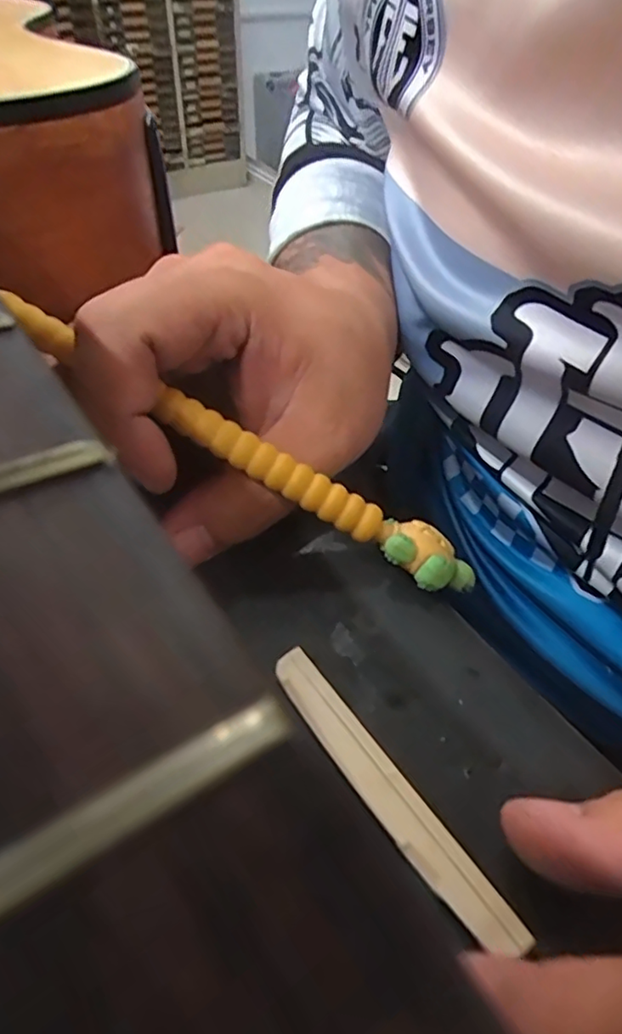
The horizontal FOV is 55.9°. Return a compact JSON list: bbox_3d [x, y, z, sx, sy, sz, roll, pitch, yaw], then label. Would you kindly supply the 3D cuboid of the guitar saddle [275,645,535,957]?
[{"bbox_3d":[0.015,0.058,0.128,0.010,0.006,0.072,-28,54,-24],"label":"guitar saddle"}]

